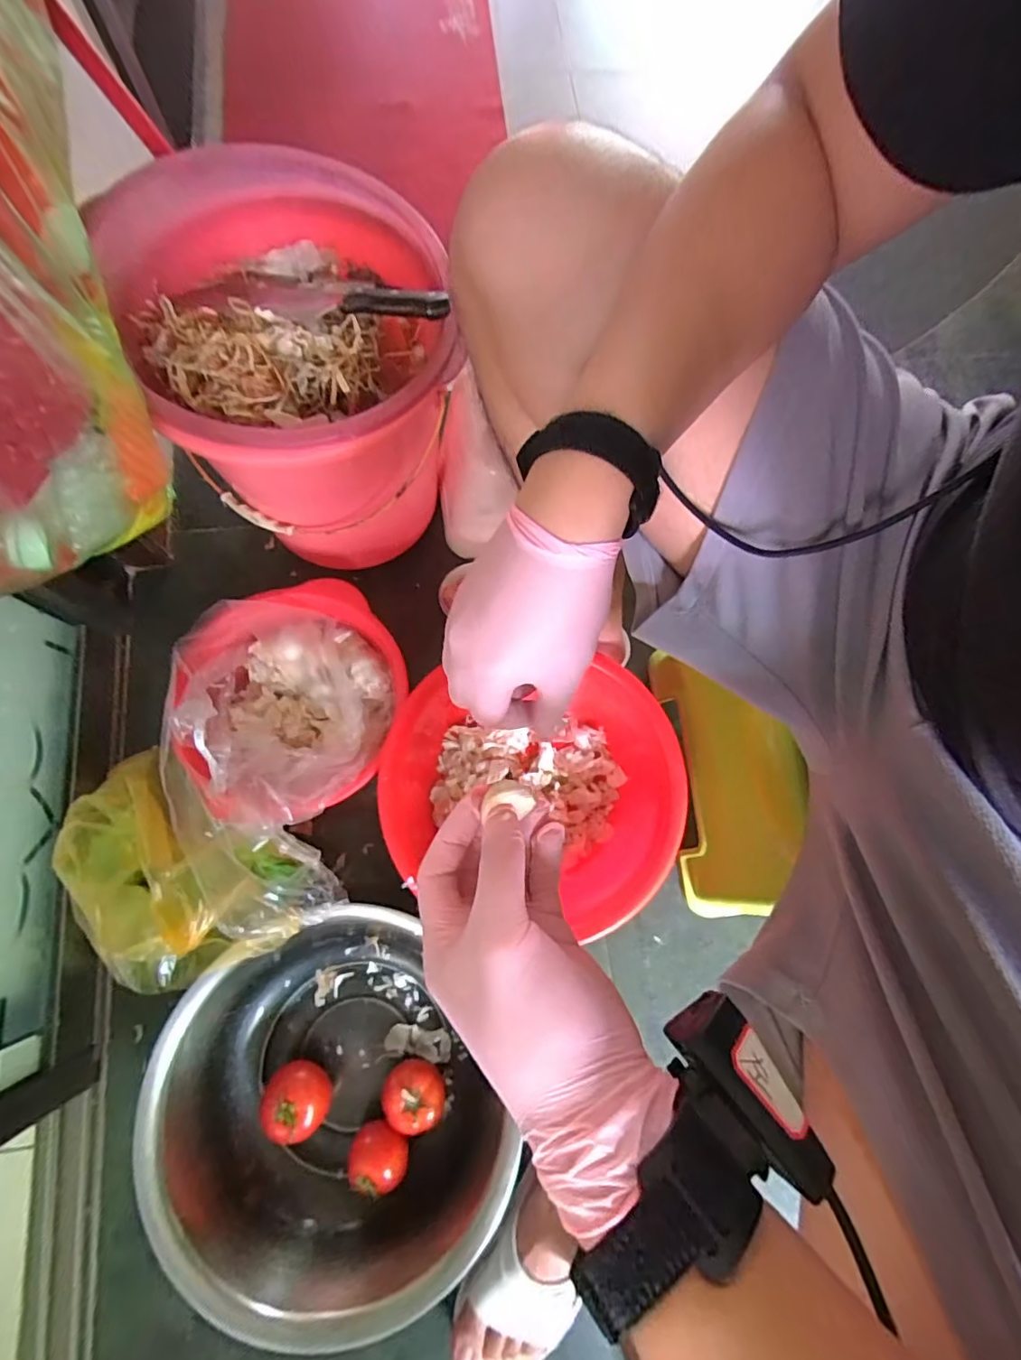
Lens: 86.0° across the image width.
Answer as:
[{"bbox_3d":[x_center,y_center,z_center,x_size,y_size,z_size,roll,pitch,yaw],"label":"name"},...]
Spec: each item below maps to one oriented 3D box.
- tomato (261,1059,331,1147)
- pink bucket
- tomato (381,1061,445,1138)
[{"bbox_3d":[-0.235,0.464,0.609,0.070,0.071,0.063,42,76,8],"label":"tomato"},{"bbox_3d":[-0.220,-0.336,0.645,0.304,0.307,0.340,-13,76,-7],"label":"pink bucket"},{"bbox_3d":[-0.107,0.468,0.619,0.069,0.051,0.060,-4,76,-2],"label":"tomato"}]

